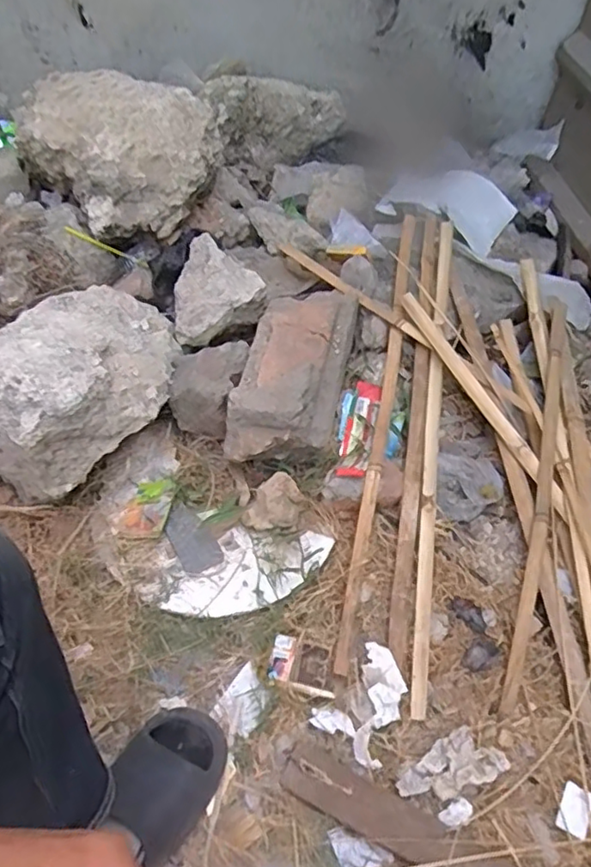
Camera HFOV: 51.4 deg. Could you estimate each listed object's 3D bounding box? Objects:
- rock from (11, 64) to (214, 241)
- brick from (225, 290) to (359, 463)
[{"bbox_3d":[-0.384,-0.549,1.219,0.431,0.160,0.312,17,88,7],"label":"rock"},{"bbox_3d":[-0.001,-0.100,1.005,0.153,0.114,0.337,13,53,8],"label":"brick"}]

